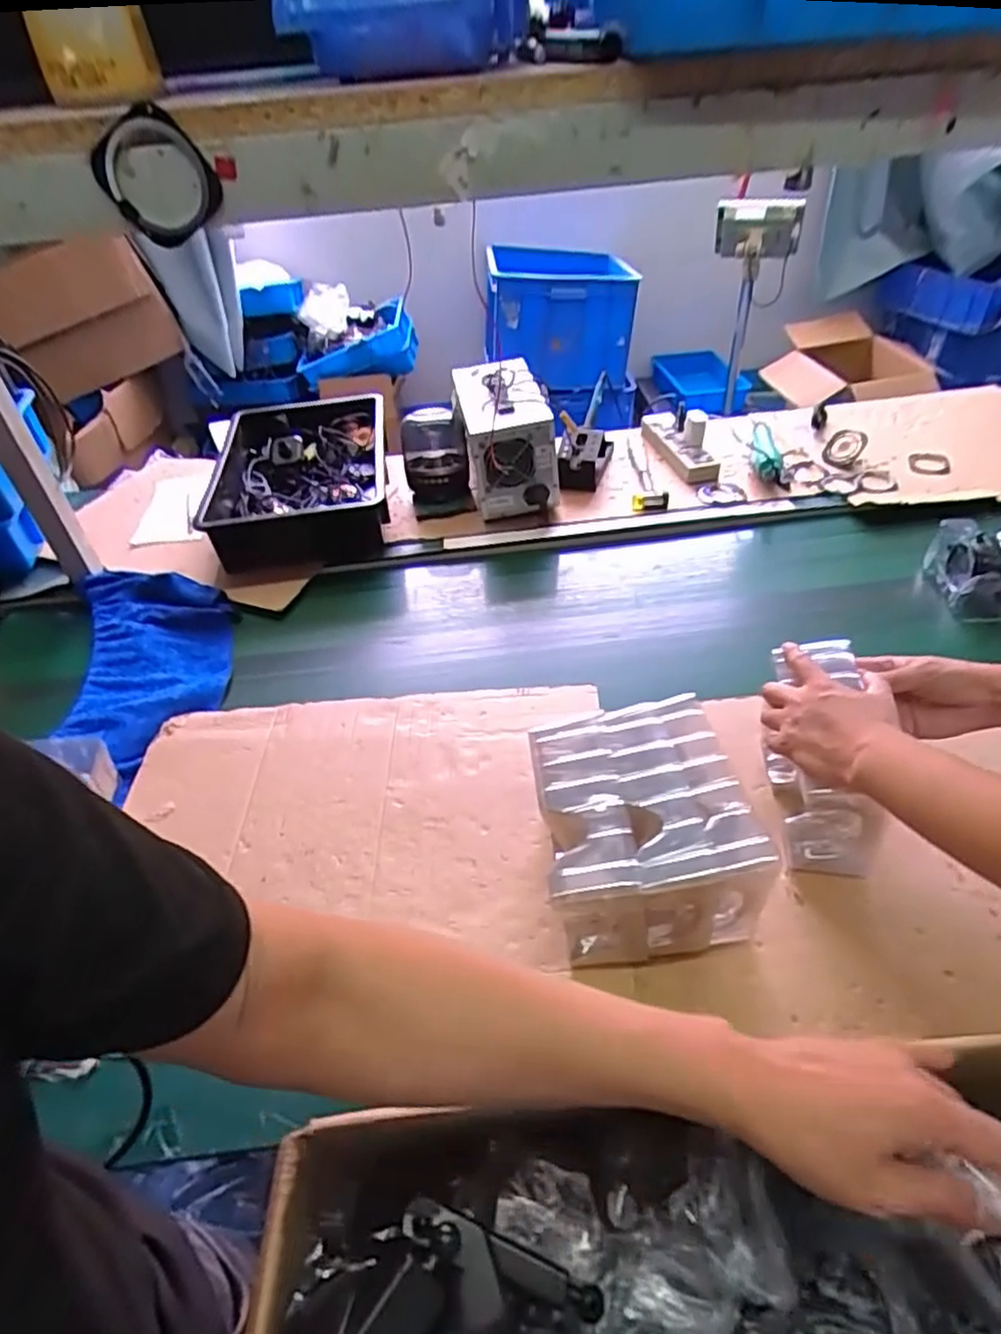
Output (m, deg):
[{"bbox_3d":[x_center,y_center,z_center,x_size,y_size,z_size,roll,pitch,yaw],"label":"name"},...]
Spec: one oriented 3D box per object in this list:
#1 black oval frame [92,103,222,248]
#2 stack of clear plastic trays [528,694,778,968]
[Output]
[{"bbox_3d":[-0.185,-0.263,0.378,0.057,0.055,0.015,-26,40,20],"label":"black oval frame"},{"bbox_3d":[0.123,0.144,0.615,0.169,0.138,0.171,-7,44,-1],"label":"stack of clear plastic trays"}]

